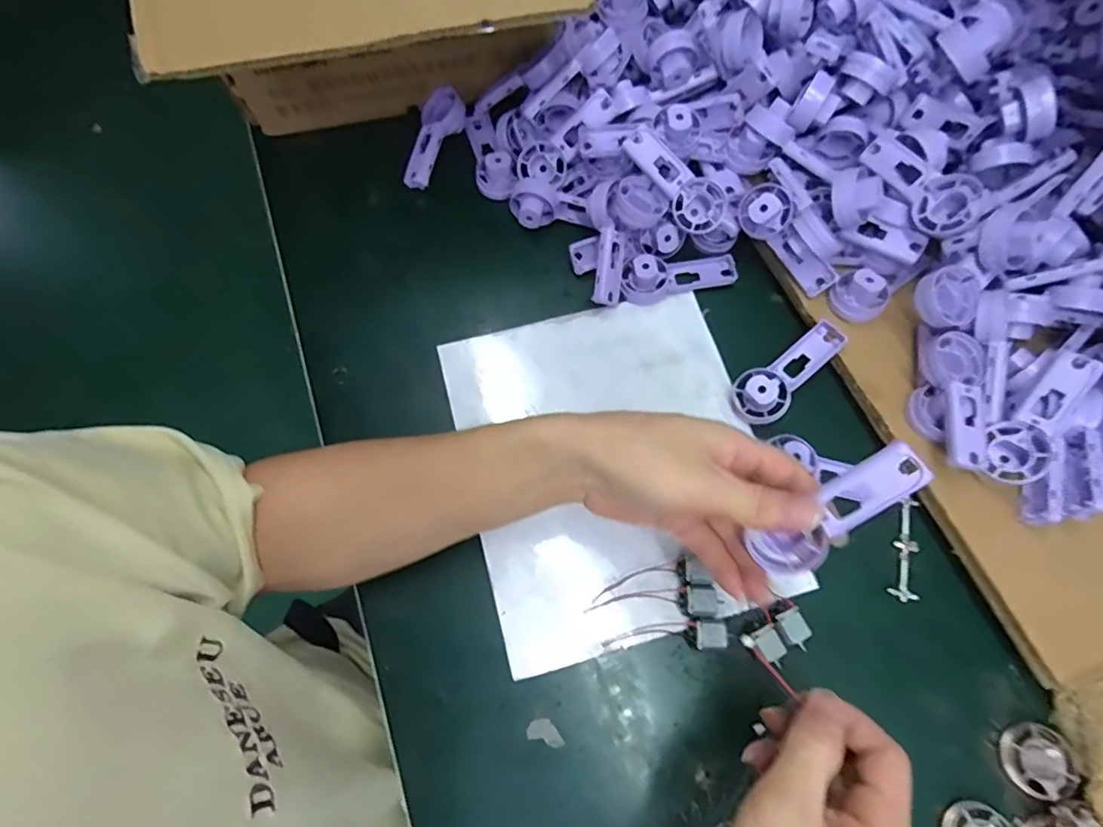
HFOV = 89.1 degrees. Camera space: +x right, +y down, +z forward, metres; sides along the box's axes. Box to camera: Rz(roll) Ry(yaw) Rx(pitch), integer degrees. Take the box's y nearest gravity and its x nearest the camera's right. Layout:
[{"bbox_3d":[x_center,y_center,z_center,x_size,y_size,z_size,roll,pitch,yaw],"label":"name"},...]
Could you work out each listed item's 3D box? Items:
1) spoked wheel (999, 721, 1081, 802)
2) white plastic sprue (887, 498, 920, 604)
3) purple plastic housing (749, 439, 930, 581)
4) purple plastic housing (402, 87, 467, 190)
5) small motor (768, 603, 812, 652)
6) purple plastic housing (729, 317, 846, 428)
[{"bbox_3d":[0.295,0.209,0.338,0.038,0.009,0.038,0,69,-1],"label":"spoked wheel"},{"bbox_3d":[0.245,0.094,0.385,0.017,0.004,0.070,17,70,6],"label":"white plastic sprue"},{"bbox_3d":[0.145,0.050,0.287,0.032,0.012,0.092,49,117,16],"label":"purple plastic housing"},{"bbox_3d":[-0.101,-0.239,0.485,0.039,0.029,0.086,9,69,3],"label":"purple plastic housing"},{"bbox_3d":[0.153,0.137,0.362,0.018,0.015,0.030,-31,72,-12],"label":"small motor"},{"bbox_3d":[0.176,-0.030,0.416,0.090,0.027,0.039,-38,74,-14],"label":"purple plastic housing"}]

